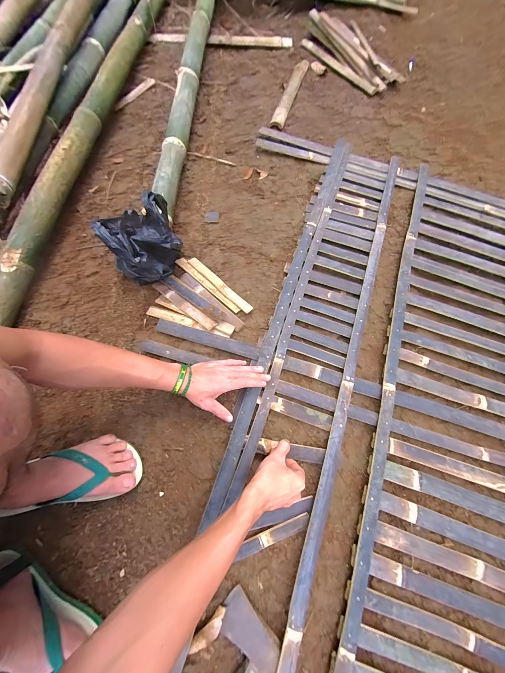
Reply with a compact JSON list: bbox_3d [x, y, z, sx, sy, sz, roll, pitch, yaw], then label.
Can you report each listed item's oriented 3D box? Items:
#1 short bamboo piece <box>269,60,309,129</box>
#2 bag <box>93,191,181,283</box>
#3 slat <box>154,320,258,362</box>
[{"bbox_3d":[0.136,-0.879,0.874,0.047,0.016,0.374,17,72,5],"label":"short bamboo piece"},{"bbox_3d":[-0.236,-0.200,0.544,0.134,0.195,0.131,8,71,1],"label":"bag"},{"bbox_3d":[-0.104,0.004,0.559,0.245,0.008,0.032,16,72,4],"label":"slat"}]

